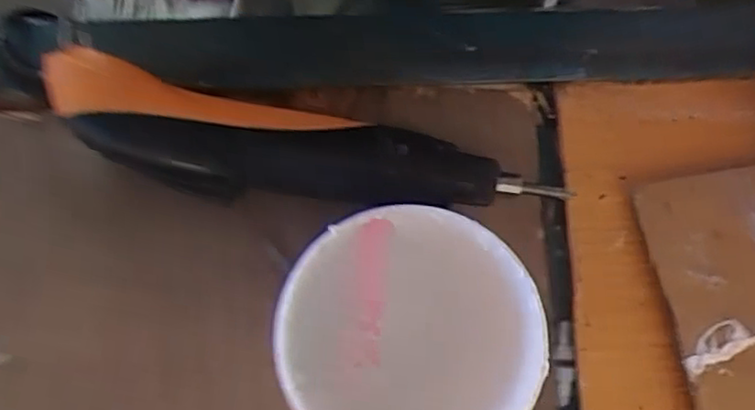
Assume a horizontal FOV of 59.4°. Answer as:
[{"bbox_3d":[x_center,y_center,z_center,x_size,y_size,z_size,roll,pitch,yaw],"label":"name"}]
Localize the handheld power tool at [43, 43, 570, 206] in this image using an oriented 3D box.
[{"bbox_3d":[-0.036,-0.023,0.325,0.247,0.051,0.056,13,80,0],"label":"handheld power tool"}]

